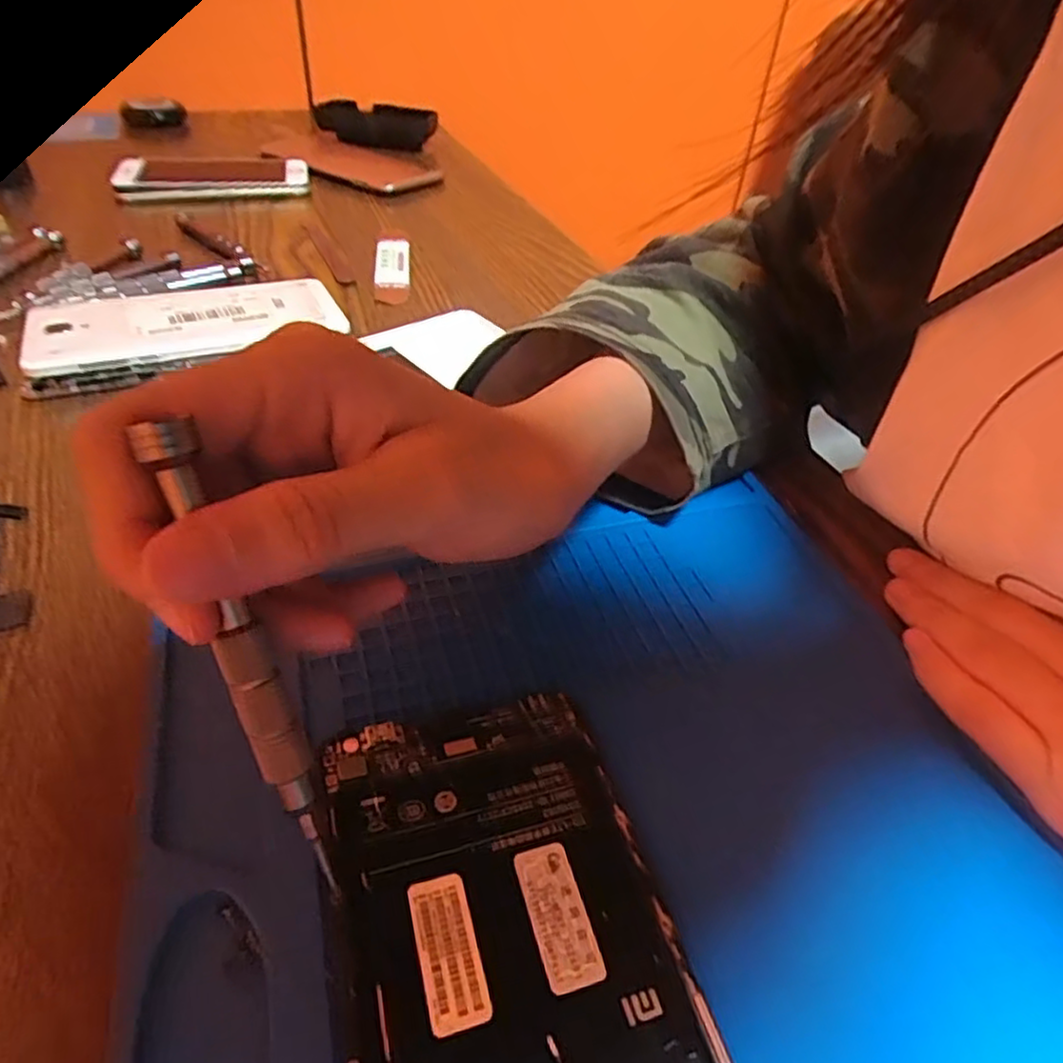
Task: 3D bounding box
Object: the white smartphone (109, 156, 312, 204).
[{"bbox_3d":[-0.241,-0.268,0.524,0.135,0.014,0.075,-14,46,-19],"label":"white smartphone"}]

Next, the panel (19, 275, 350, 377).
[{"bbox_3d":[-0.172,-0.108,0.349,0.141,0.014,0.079,-17,47,-22],"label":"panel"}]

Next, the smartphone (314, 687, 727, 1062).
[{"bbox_3d":[-0.002,0.098,0.142,0.071,0.009,0.145,-9,44,-15],"label":"smartphone"}]

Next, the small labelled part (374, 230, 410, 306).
[{"bbox_3d":[-0.088,-0.171,0.435,0.022,0.004,0.111,-4,43,-9],"label":"small labelled part"}]

